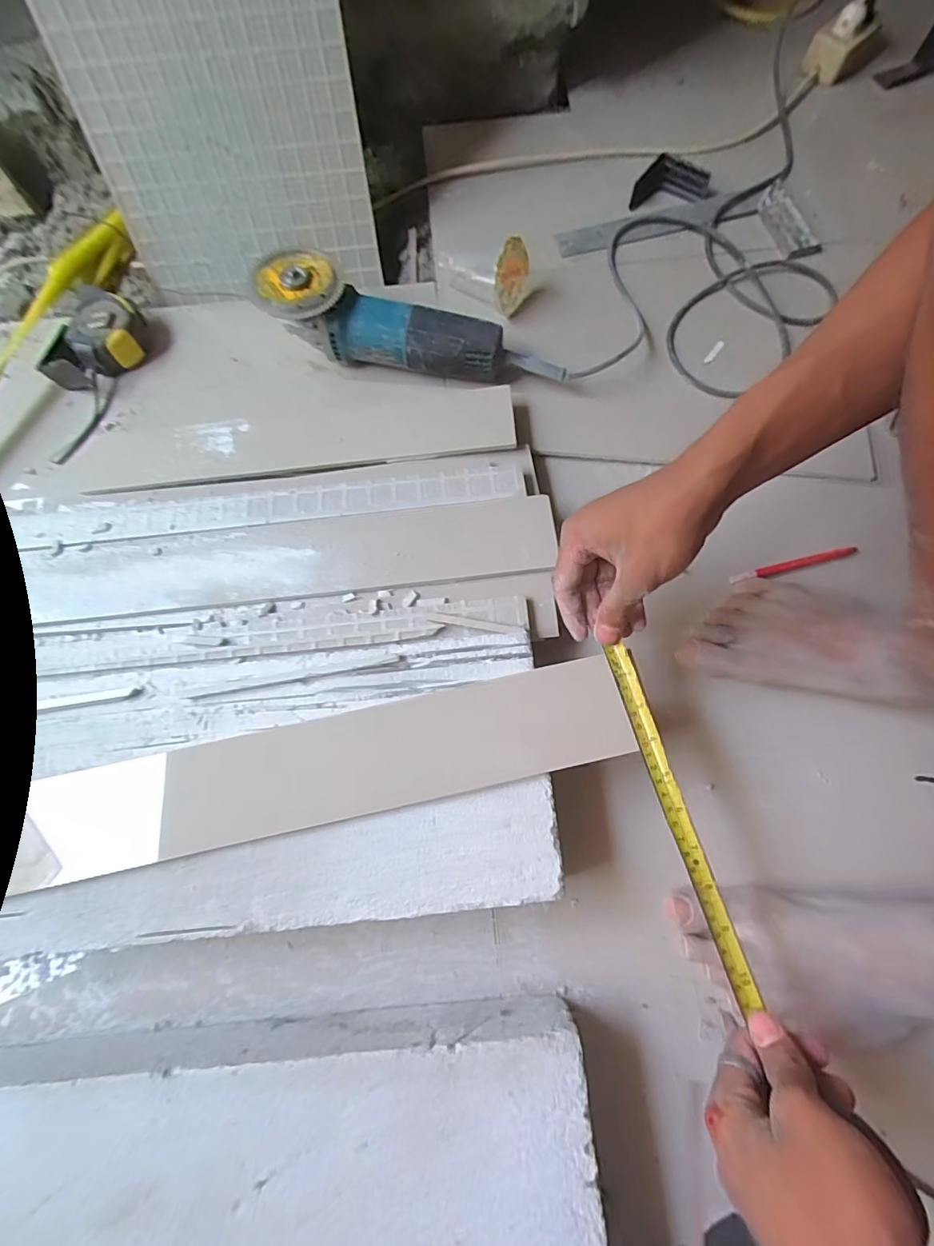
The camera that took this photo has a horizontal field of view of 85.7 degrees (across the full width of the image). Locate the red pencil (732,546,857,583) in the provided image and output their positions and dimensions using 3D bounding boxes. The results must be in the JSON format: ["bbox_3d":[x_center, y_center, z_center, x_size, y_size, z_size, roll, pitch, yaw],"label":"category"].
[{"bbox_3d":[0.326,-0.058,0.505,0.131,0.009,0.011,-14,72,-3],"label":"red pencil"}]

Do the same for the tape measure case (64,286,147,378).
[{"bbox_3d":[-0.431,-0.348,0.599,0.088,0.049,0.102,-31,75,-7],"label":"tape measure case"}]

